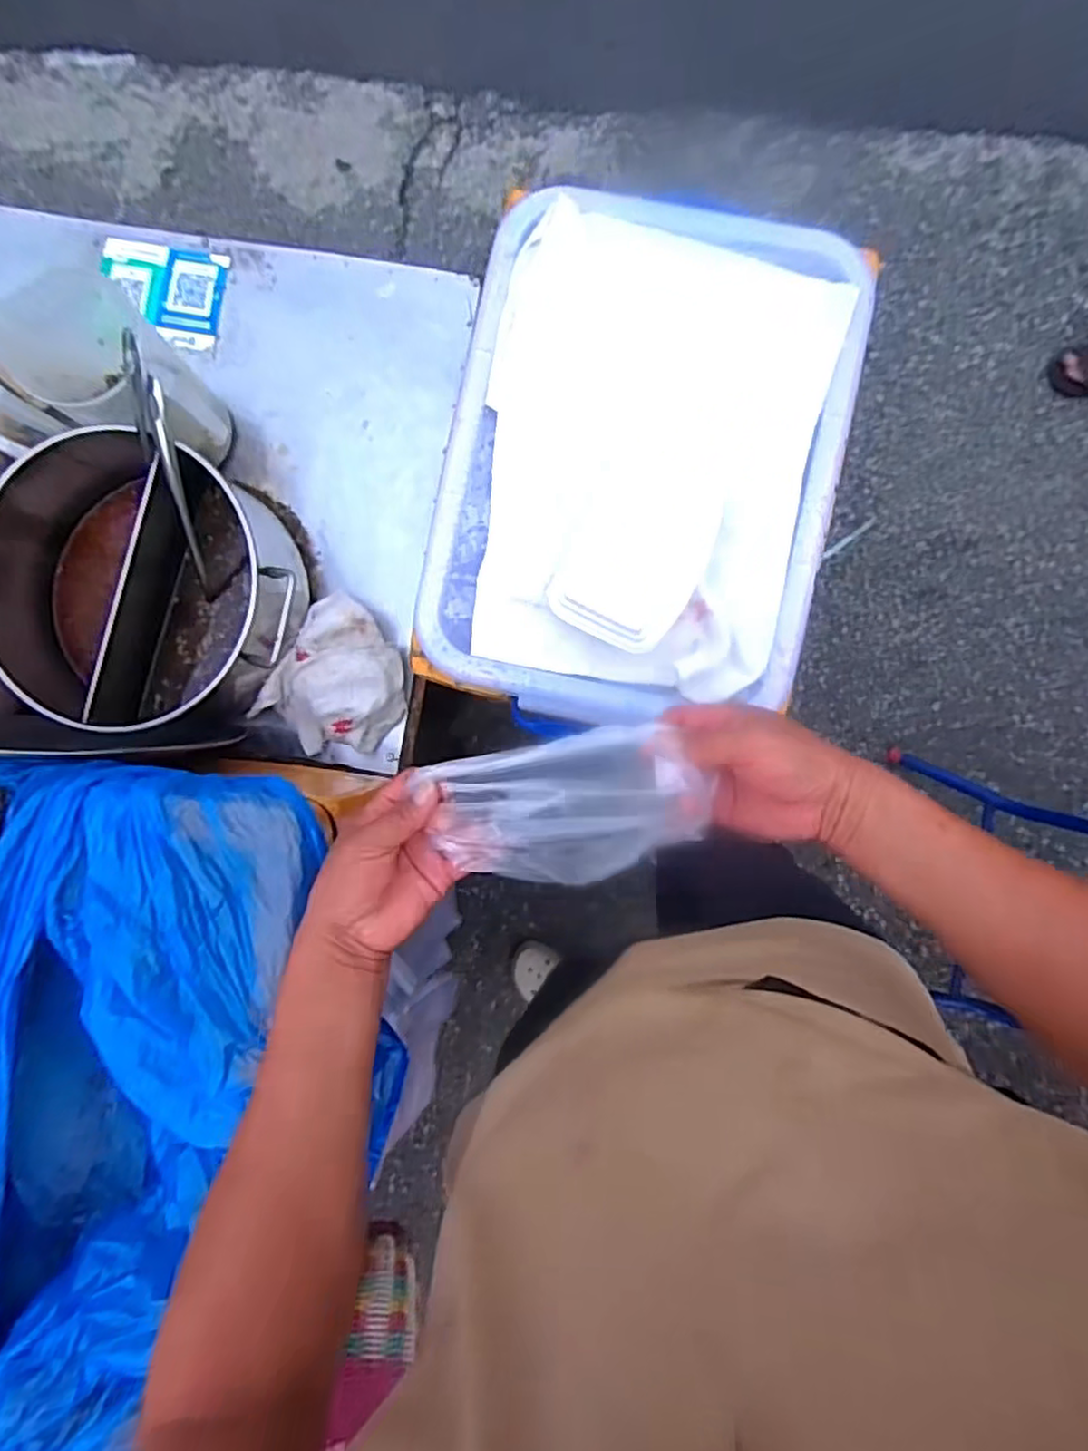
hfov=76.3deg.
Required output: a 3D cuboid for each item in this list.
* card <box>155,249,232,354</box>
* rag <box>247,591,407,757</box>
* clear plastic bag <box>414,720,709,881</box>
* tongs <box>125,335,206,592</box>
[{"bbox_3d":[-0.437,-0.526,0.857,0.080,0.007,0.120,11,89,5],"label":"card"},{"bbox_3d":[-0.232,-0.053,0.797,0.145,0.062,0.176,27,90,3],"label":"rag"},{"bbox_3d":[0.019,0.057,0.473,0.175,0.034,0.097,-12,85,1],"label":"clear plastic bag"},{"bbox_3d":[-0.382,-0.254,0.699,0.038,0.259,0.026,10,45,3],"label":"tongs"}]

